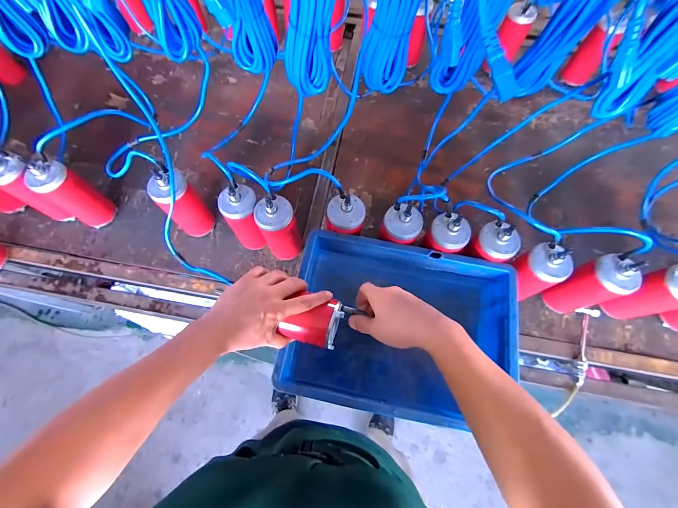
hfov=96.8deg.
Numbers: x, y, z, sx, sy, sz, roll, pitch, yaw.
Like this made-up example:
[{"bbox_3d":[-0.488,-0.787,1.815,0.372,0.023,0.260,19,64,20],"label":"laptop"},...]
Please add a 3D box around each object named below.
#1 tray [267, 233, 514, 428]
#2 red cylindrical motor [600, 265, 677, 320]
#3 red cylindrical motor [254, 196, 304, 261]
[{"bbox_3d":[0.112,0.142,0.589,0.396,0.123,0.300,11,69,4],"label":"tray"},{"bbox_3d":[0.618,0.082,0.601,0.065,0.183,0.074,6,69,2],"label":"red cylindrical motor"},{"bbox_3d":[-0.125,-0.046,0.654,0.074,0.183,0.074,0,69,0],"label":"red cylindrical motor"}]

